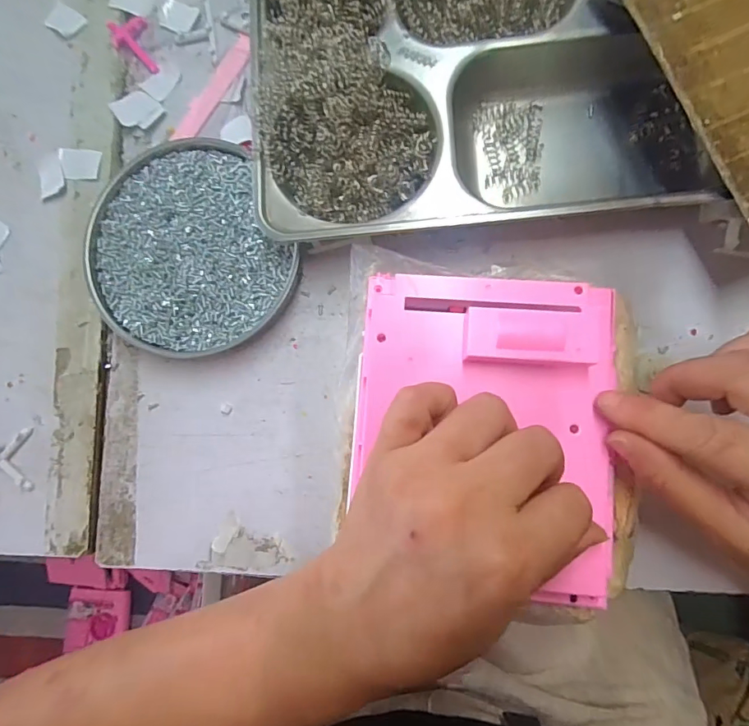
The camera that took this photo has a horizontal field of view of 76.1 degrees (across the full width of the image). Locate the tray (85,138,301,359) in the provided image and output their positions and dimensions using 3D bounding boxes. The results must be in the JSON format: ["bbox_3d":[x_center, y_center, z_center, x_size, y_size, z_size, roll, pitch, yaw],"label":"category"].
[{"bbox_3d":[-0.119,-0.071,0.305,0.120,0.017,0.130,-1,84,6],"label":"tray"}]

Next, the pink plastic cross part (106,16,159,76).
[{"bbox_3d":[-0.164,-0.221,0.331,0.027,0.011,0.042,-35,82,2],"label":"pink plastic cross part"}]

